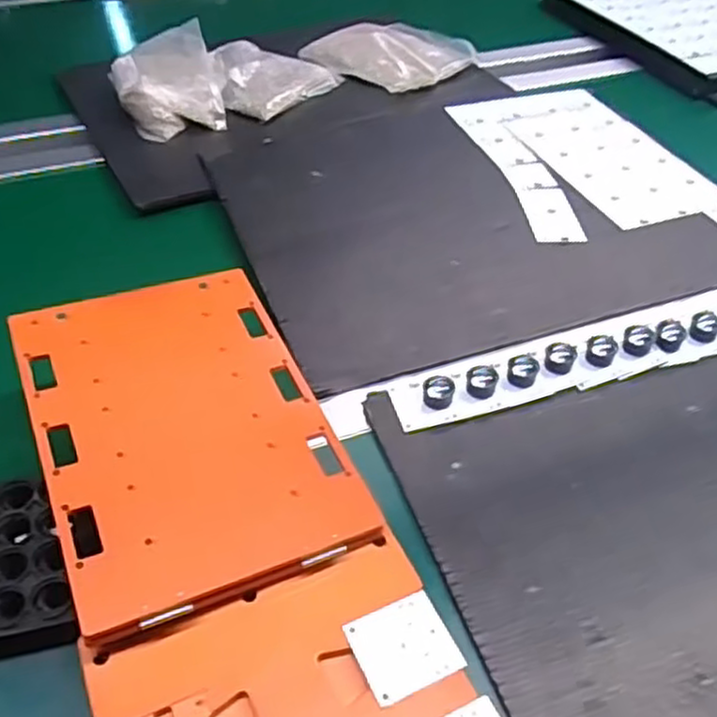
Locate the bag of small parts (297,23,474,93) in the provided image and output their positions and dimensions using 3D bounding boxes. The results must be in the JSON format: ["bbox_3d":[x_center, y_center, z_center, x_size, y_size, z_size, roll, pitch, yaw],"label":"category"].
[{"bbox_3d":[0.035,-0.386,0.920,0.177,0.024,0.152,28,52,25],"label":"bag of small parts"}]

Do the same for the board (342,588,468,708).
[{"bbox_3d":[0.023,0.142,0.361,0.047,0.004,0.043,-18,49,-19],"label":"board"}]

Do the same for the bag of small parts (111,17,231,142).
[{"bbox_3d":[-0.214,-0.308,0.814,0.116,0.052,0.140,-14,47,-13],"label":"bag of small parts"}]

